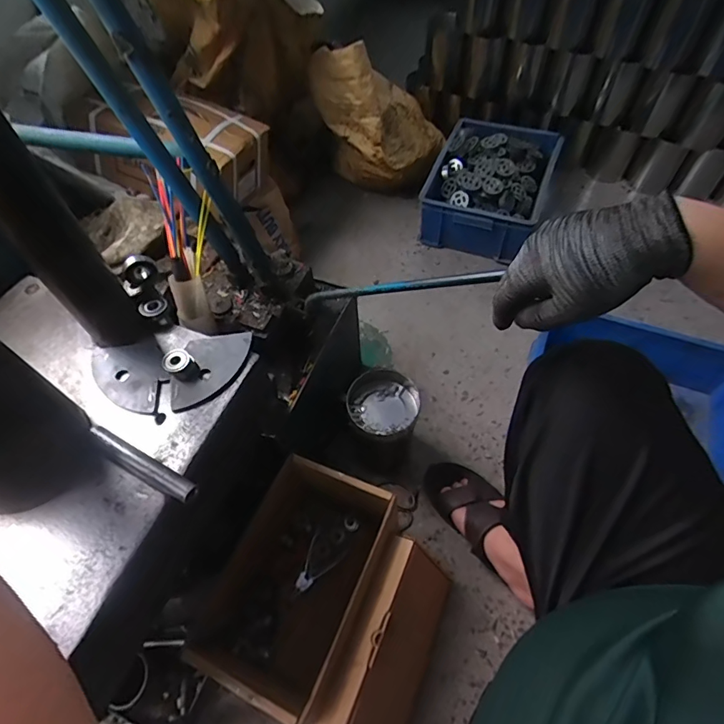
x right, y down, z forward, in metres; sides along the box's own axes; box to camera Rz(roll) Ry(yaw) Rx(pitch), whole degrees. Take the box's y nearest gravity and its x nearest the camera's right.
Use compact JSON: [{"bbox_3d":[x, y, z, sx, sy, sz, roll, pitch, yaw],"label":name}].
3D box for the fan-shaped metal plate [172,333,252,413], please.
[{"bbox_3d":[-0.180,0.011,0.551,0.076,0.012,0.103,3,57,5],"label":"fan-shaped metal plate"}]

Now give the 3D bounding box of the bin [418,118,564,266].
[{"bbox_3d":[0.366,-0.516,1.312,0.311,0.162,0.464,18,60,14],"label":"bin"}]

